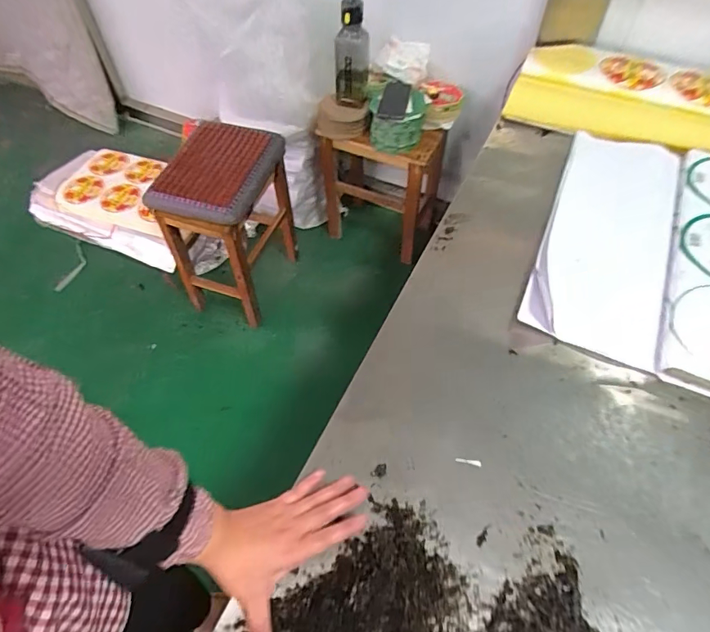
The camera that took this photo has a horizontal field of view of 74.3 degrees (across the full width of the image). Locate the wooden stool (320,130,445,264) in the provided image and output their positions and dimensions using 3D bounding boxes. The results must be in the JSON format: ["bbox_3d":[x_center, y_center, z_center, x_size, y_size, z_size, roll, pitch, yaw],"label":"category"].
[{"bbox_3d":[0.077,-0.426,1.479,0.336,0.372,0.244,25,59,17],"label":"wooden stool"}]

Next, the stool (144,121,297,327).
[{"bbox_3d":[-0.347,-0.275,1.342,0.278,0.423,0.384,6,56,5],"label":"stool"}]

